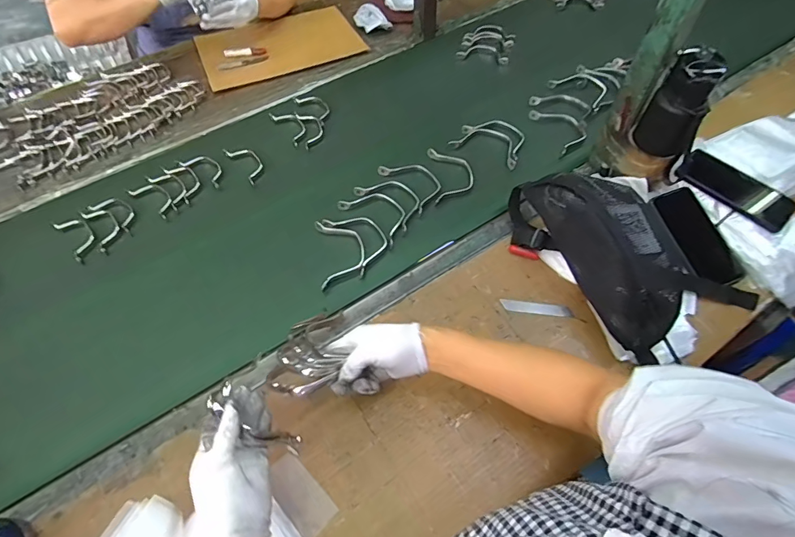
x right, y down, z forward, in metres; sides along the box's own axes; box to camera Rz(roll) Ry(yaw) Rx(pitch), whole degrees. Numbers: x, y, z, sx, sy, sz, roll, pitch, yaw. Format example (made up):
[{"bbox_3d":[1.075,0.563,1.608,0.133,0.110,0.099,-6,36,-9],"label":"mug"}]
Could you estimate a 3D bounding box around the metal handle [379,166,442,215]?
[{"bbox_3d":[0.027,-0.156,0.750,0.071,0.005,0.126,-34,63,-18],"label":"metal handle"}]

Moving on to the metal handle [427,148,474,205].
[{"bbox_3d":[0.098,-0.171,0.762,0.075,0.007,0.131,-5,58,-1],"label":"metal handle"}]

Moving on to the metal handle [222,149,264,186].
[{"bbox_3d":[-0.279,-0.200,0.781,0.042,0.005,0.104,-36,64,-19],"label":"metal handle"}]

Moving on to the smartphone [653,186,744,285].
[{"bbox_3d":[0.470,-0.050,0.656,0.080,0.010,0.162,-26,80,-14],"label":"smartphone"}]

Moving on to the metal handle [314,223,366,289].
[{"bbox_3d":[-0.090,-0.027,0.671,0.072,0.010,0.123,-9,58,-4],"label":"metal handle"}]

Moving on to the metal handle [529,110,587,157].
[{"bbox_3d":[0.317,-0.273,0.806,0.077,0.018,0.142,-14,59,-7],"label":"metal handle"}]

